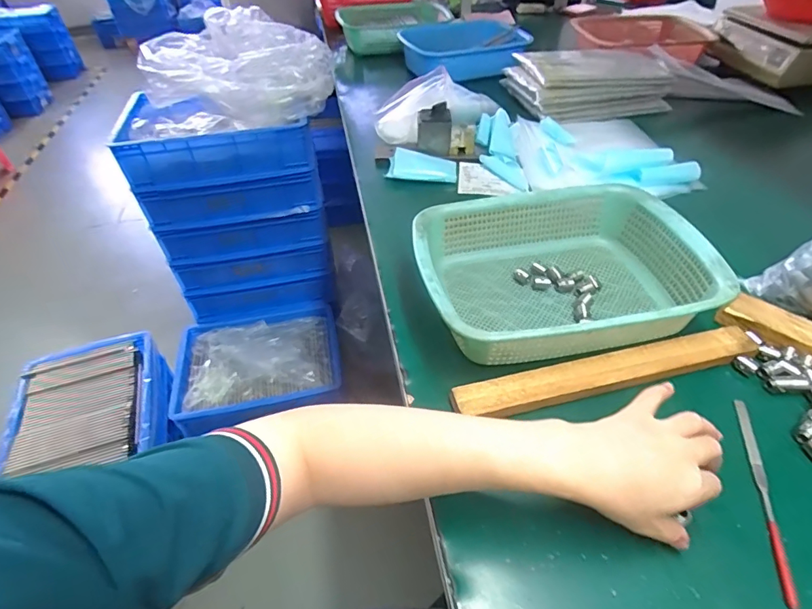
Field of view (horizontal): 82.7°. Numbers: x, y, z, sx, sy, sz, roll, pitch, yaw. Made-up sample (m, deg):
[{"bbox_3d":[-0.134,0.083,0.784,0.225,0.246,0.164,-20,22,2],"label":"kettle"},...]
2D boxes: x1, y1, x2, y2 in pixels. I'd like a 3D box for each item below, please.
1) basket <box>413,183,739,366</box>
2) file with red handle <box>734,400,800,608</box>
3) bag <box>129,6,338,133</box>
[{"bbox_3d":[0.164,-0.034,0.509,0.288,0.083,0.214,-9,46,-6],"label":"basket"},{"bbox_3d":[0.292,0.151,0.377,0.010,0.009,0.173,10,47,13],"label":"file with red handle"},{"bbox_3d":[-0.375,-0.504,1.027,0.381,0.159,0.331,12,47,15],"label":"bag"}]

